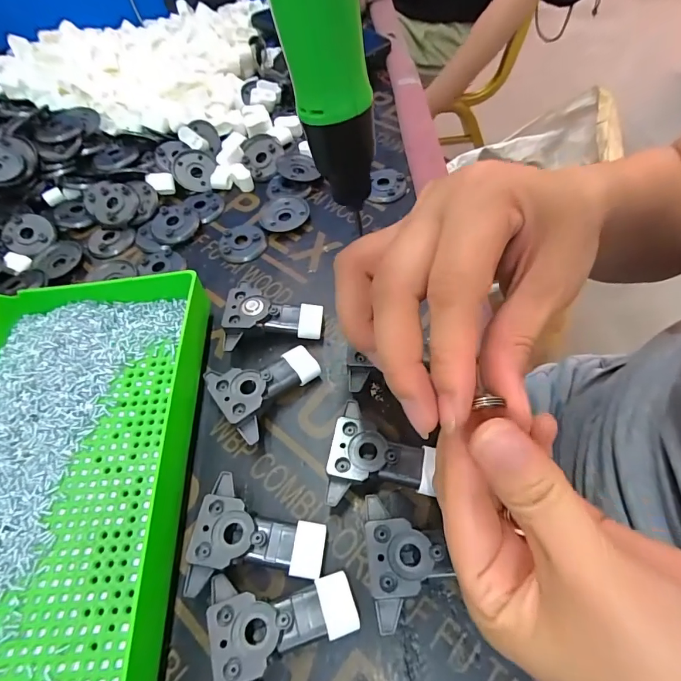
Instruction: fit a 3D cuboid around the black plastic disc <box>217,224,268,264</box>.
[{"bbox_3d":[-0.083,-0.081,0.347,0.040,0.005,0.038,-3,58,5],"label":"black plastic disc"}]

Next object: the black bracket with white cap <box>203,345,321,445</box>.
[{"bbox_3d":[-0.043,0.029,0.262,0.063,0.025,0.048,-34,60,-14],"label":"black bracket with white cap"}]

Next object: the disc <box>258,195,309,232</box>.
[{"bbox_3d":[-0.049,-0.110,0.360,0.042,0.006,0.040,1,58,8],"label":"disc"}]

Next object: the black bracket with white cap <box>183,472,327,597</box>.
[{"bbox_3d":[-0.041,0.102,0.215,0.063,0.025,0.054,4,59,9],"label":"black bracket with white cap"}]

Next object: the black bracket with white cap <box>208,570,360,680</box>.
[{"bbox_3d":[-0.025,0.131,0.194,0.063,0.030,0.054,-20,58,-6],"label":"black bracket with white cap"}]

